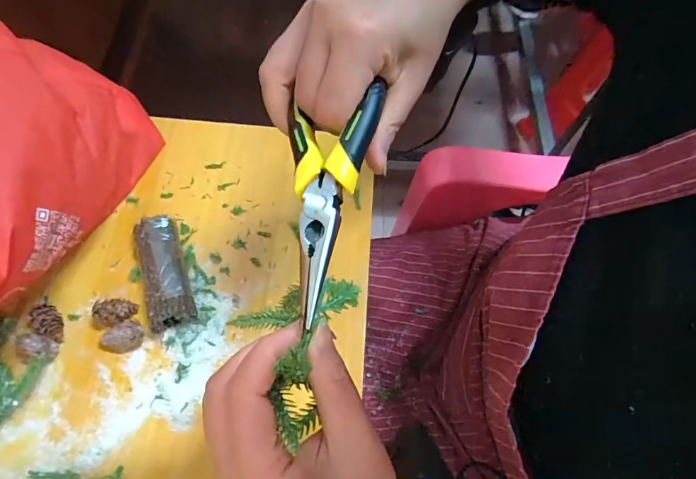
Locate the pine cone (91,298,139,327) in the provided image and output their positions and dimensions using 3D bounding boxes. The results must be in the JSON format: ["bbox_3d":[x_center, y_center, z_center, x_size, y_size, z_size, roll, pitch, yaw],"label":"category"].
[{"bbox_3d":[-0.204,0.065,0.363,0.028,0.025,0.023,7,66,0],"label":"pine cone"}]

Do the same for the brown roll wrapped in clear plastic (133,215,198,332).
[{"bbox_3d":[-0.169,0.028,0.378,0.036,0.027,0.107,-19,69,-11],"label":"brown roll wrapped in clear plastic"}]

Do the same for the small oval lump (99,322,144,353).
[{"bbox_3d":[-0.195,0.085,0.353,0.039,0.021,0.020,-15,68,-9],"label":"small oval lump"}]

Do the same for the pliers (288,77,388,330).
[{"bbox_3d":[-0.014,-0.022,0.198,0.042,0.020,0.118,10,70,2],"label":"pliers"}]

